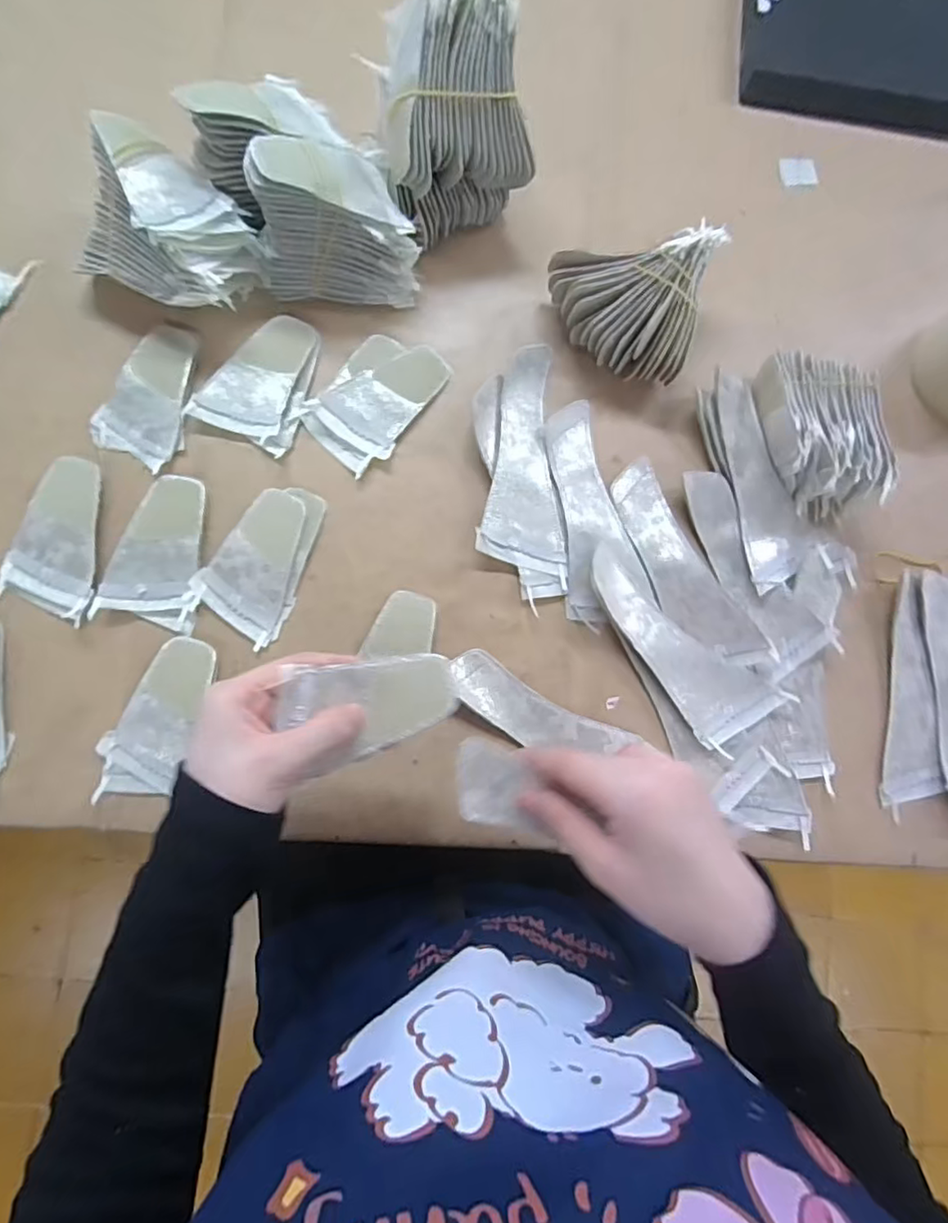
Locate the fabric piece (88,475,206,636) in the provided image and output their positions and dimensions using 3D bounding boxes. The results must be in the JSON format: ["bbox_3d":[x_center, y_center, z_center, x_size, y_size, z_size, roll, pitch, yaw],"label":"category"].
[{"bbox_3d":[-0.209,-0.042,0.408,0.060,0.007,0.100,11,82,-4],"label":"fabric piece"}]

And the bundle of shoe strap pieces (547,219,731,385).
[{"bbox_3d":[0.108,-0.223,0.441,0.110,0.061,0.093,11,82,-4],"label":"bundle of shoe strap pieces"}]

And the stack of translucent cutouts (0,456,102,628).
[{"bbox_3d":[-0.270,-0.051,0.405,0.060,0.009,0.100,19,81,-3],"label":"stack of translucent cutouts"}]

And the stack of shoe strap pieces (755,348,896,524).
[{"bbox_3d":[0.251,-0.131,0.445,0.080,0.052,0.118,1,83,-6],"label":"stack of shoe strap pieces"}]

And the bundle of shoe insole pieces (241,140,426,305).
[{"bbox_3d":[-0.090,-0.265,0.413,0.100,0.089,0.072,0,83,-6],"label":"bundle of shoe insole pieces"}]

